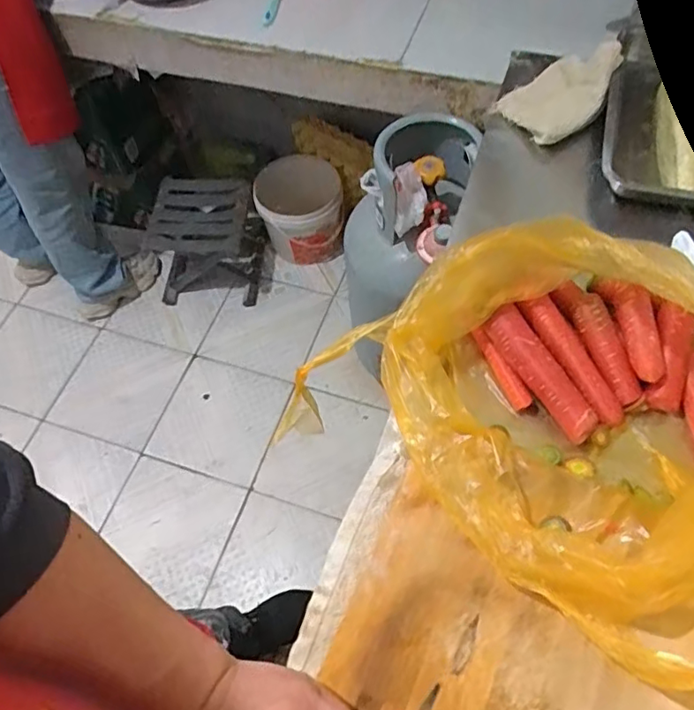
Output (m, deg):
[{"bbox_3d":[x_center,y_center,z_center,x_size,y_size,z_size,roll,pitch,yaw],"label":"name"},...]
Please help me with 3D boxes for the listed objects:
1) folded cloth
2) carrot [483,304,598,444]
[{"bbox_3d":[0.291,-0.367,0.773,0.128,0.060,0.159,39,69,22],"label":"folded cloth"},{"bbox_3d":[0.197,0.017,0.571,0.038,0.029,0.147,-31,76,-14],"label":"carrot"}]

